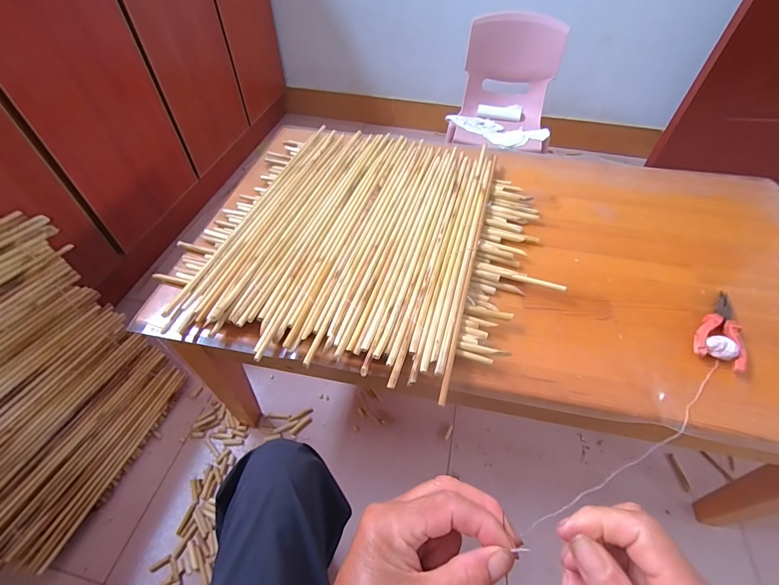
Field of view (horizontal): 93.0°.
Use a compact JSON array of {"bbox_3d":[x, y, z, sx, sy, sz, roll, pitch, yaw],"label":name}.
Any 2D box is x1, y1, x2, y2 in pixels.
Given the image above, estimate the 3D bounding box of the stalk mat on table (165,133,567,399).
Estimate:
[{"bbox_3d":[-0.034,-0.108,0.642,0.529,0.037,0.536,17,53,13],"label":"stalk mat on table"}]

